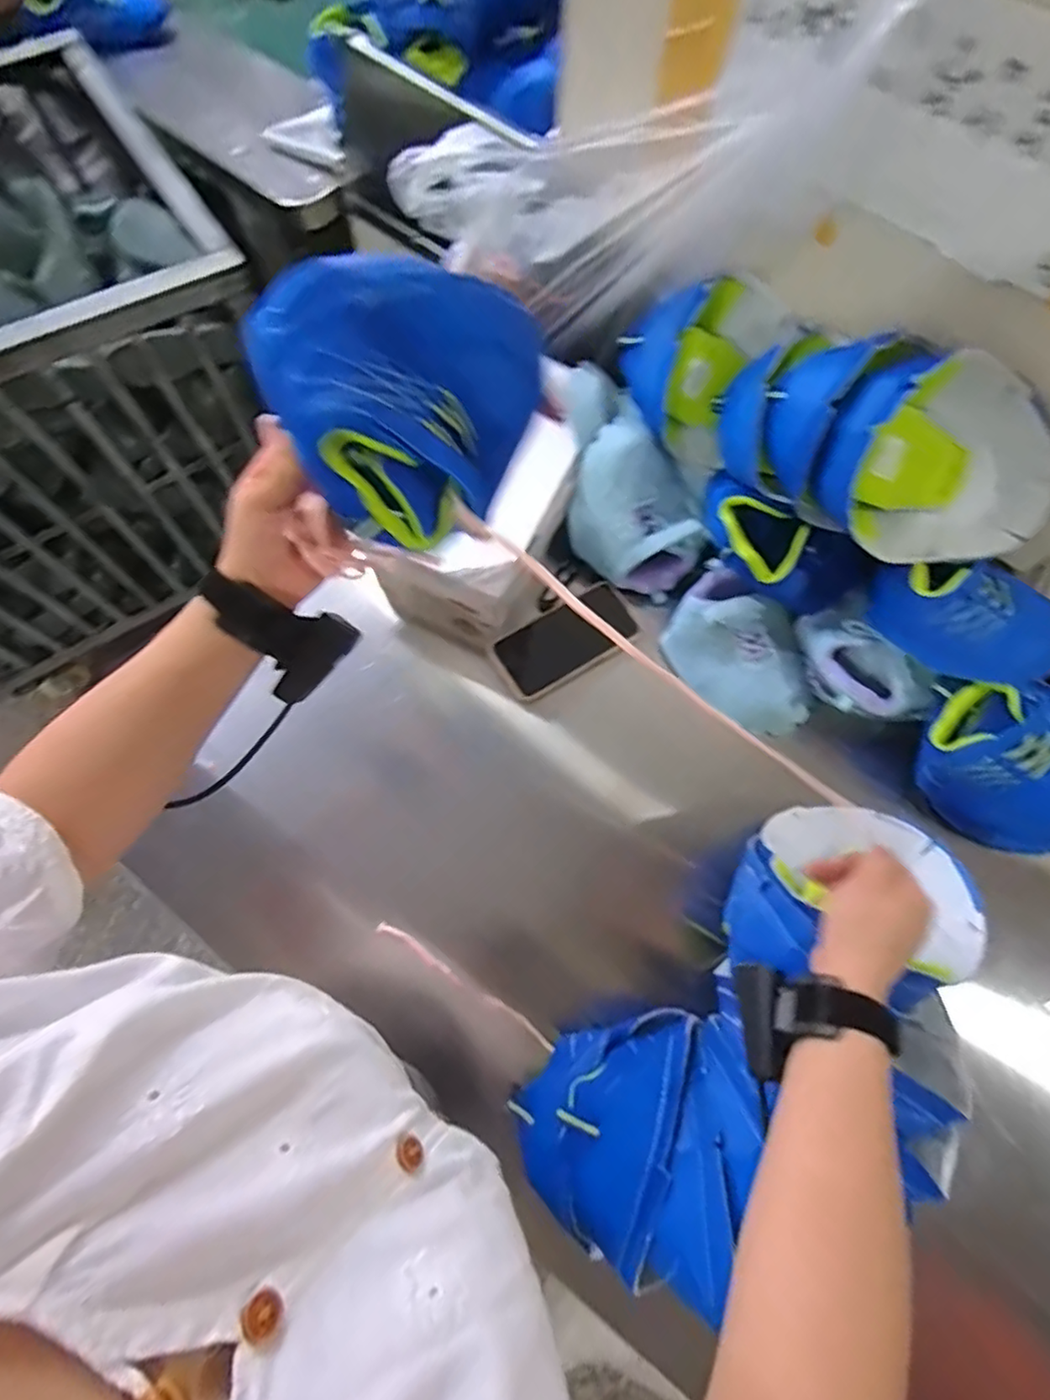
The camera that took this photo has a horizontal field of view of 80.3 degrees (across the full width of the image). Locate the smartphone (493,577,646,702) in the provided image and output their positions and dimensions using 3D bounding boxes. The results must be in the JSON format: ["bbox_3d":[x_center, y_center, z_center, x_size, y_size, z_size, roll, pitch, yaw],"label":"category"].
[{"bbox_3d":[0.045,-0.064,0.677,0.154,0.016,0.077,-31,76,-4],"label":"smartphone"}]

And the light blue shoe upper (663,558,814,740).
[{"bbox_3d":[0.231,-0.049,0.654,0.173,0.060,0.115,38,74,10],"label":"light blue shoe upper"}]

